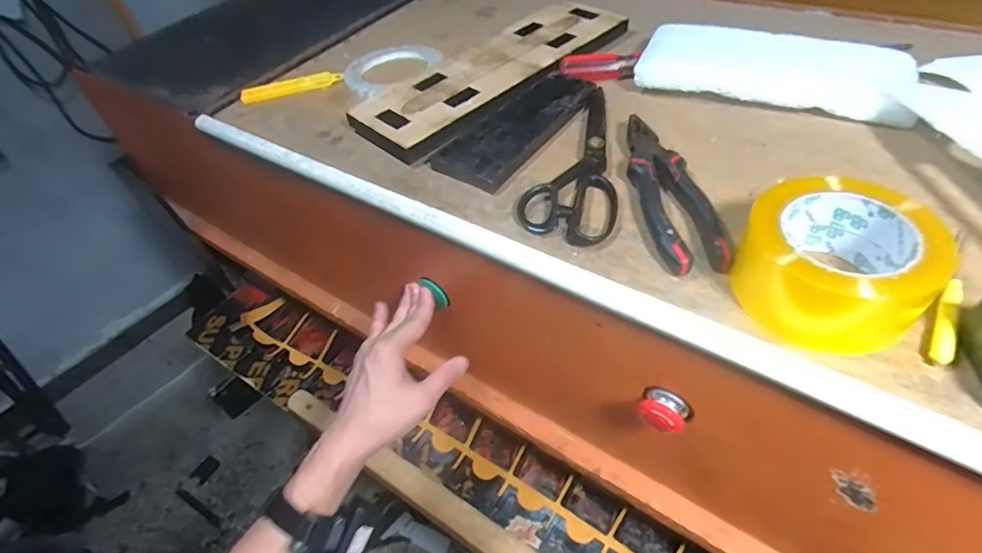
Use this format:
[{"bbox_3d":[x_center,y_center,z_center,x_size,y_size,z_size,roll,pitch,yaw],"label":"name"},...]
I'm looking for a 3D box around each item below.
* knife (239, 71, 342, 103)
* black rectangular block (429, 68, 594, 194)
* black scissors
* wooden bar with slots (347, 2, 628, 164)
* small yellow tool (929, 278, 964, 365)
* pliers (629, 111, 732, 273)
[{"bbox_3d":[-0.252,-0.242,0.657,0.125,0.017,0.022,-17,33,-11],"label":"knife"},{"bbox_3d":[0.030,-0.158,0.536,0.076,0.016,0.195,26,58,31],"label":"black rectangular block"},{"bbox_3d":[0.090,-0.114,0.493,0.082,0.018,0.223,14,53,12],"label":"black scissors"},{"bbox_3d":[0.007,-0.246,0.609,0.354,0.029,0.117,-39,49,-25],"label":"wooden bar with slots"},{"bbox_3d":[0.293,0.027,0.332,0.012,0.007,0.073,24,55,28],"label":"small yellow tool"},{"bbox_3d":[0.147,-0.077,0.445,0.050,0.028,0.194,3,47,-9],"label":"pliers"}]

